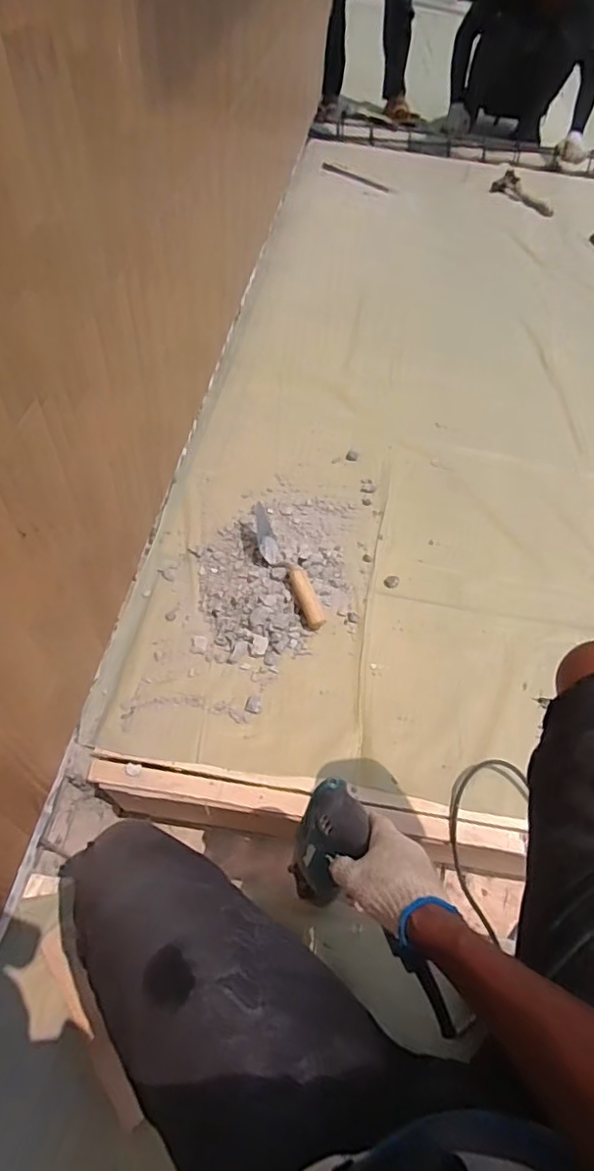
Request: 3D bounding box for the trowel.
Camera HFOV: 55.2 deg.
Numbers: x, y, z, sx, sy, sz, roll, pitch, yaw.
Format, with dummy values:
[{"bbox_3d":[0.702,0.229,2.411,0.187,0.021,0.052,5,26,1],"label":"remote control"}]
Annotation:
[{"bbox_3d":[-0.026,-0.034,1.086,0.058,0.073,0.270,-22,61,-19],"label":"trowel"}]

